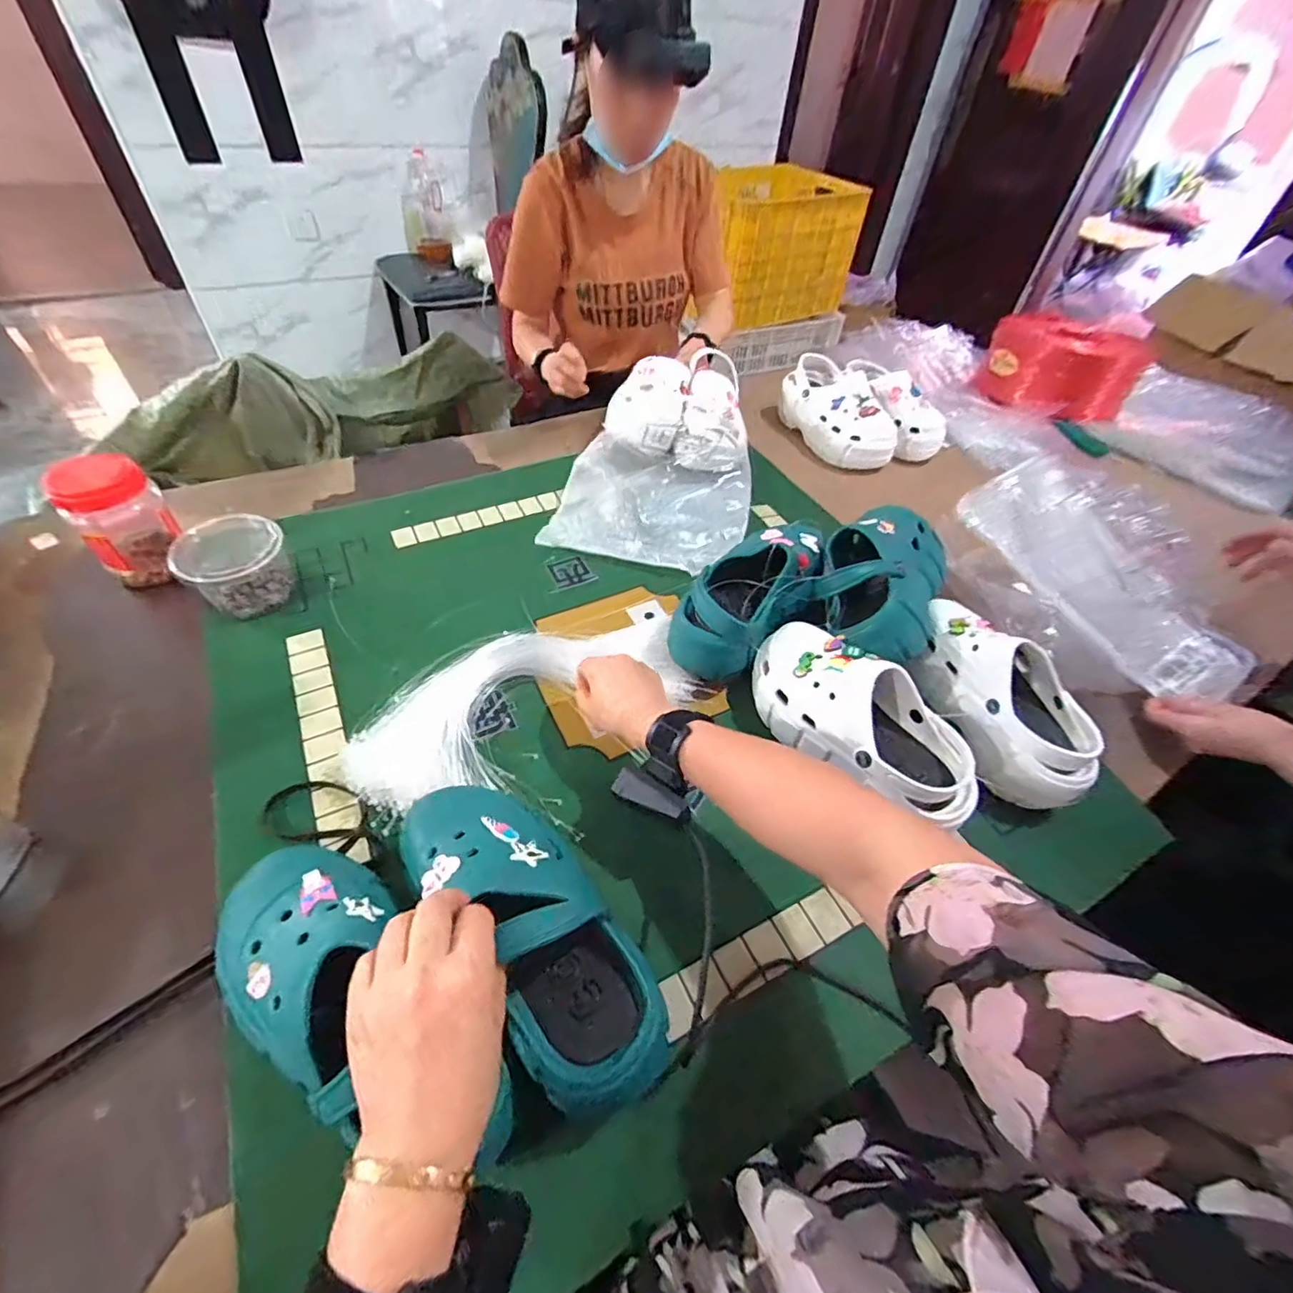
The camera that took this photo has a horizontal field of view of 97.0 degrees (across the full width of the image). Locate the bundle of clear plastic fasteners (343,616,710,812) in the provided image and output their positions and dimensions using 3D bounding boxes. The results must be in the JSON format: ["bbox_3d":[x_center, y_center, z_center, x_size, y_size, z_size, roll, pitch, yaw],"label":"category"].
[{"bbox_3d":[-0.121,0.055,0.610,0.363,0.034,0.157,-23,55,-24],"label":"bundle of clear plastic fasteners"}]

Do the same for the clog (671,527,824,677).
[{"bbox_3d":[0.125,-0.069,0.670,0.105,0.091,0.229,30,52,19],"label":"clog"}]

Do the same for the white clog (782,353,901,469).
[{"bbox_3d":[0.335,-0.409,1.013,0.095,0.114,0.228,-22,54,-23],"label":"white clog"}]

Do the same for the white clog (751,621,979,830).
[{"bbox_3d":[0.210,0.074,0.577,0.103,0.093,0.248,-23,55,-24],"label":"white clog"}]

